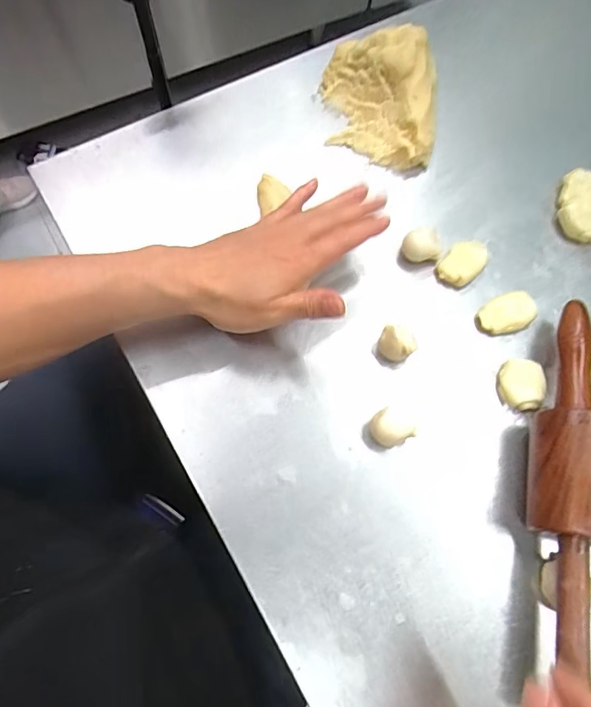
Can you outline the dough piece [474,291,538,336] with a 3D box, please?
[{"bbox_3d":[0.190,-0.034,0.426,0.047,0.023,0.032,-20,72,-9],"label":"dough piece"}]

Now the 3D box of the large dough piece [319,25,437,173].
[{"bbox_3d":[0.086,-0.265,0.484,0.112,0.062,0.135,3,70,-1],"label":"large dough piece"}]

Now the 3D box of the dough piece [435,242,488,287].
[{"bbox_3d":[0.158,-0.084,0.444,0.033,0.020,0.046,36,73,11],"label":"dough piece"}]

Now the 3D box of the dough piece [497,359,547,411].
[{"bbox_3d":[0.193,0.029,0.409,0.033,0.033,0.043,-2,70,-2],"label":"dough piece"}]

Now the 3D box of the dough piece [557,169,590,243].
[{"bbox_3d":[0.283,-0.145,0.465,0.044,0.022,0.072,13,70,3],"label":"dough piece"}]

